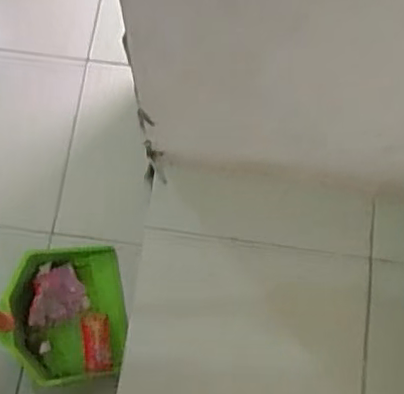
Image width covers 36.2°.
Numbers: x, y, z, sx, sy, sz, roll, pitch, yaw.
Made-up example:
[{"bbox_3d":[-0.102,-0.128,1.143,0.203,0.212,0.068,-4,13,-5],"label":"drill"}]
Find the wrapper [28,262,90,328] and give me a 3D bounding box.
[{"bbox_3d":[-0.282,0.192,1.222,0.108,0.028,0.120,0,73,-2],"label":"wrapper"}]

